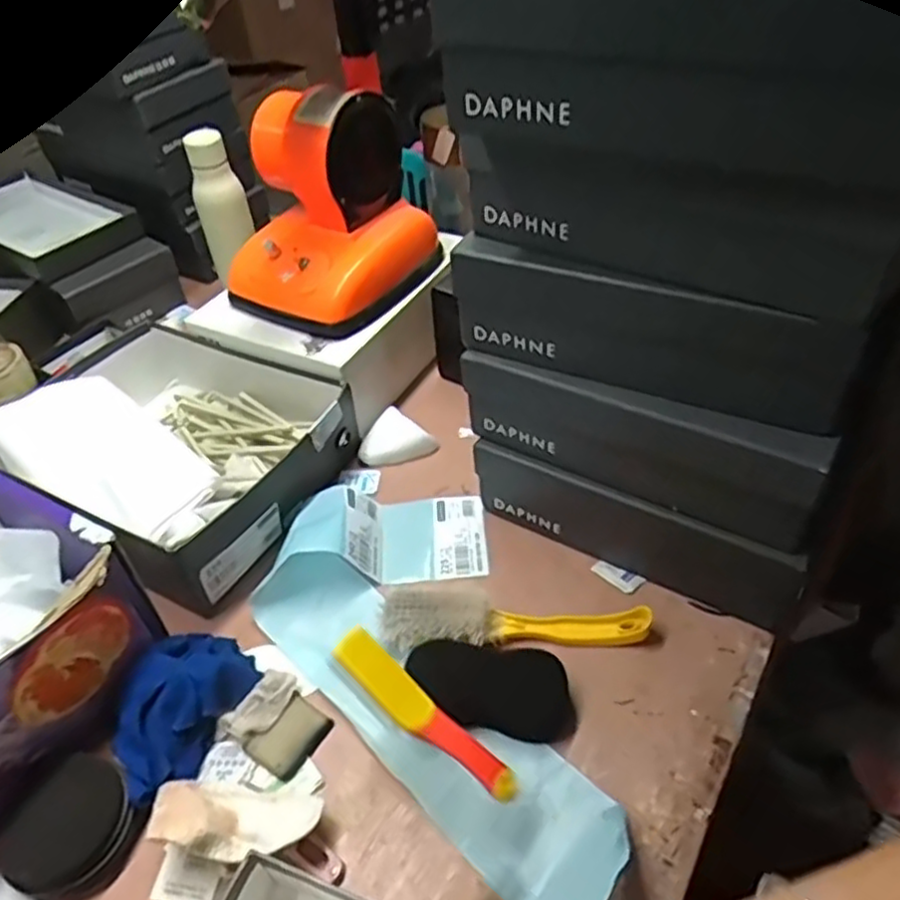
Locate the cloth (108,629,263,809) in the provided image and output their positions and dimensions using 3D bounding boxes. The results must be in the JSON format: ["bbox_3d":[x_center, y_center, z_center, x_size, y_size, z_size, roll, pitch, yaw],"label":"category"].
[{"bbox_3d":[-0.224,0.206,0.589,0.086,0.045,0.132,17,48,22],"label":"cloth"}]

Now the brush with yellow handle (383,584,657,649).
[{"bbox_3d":[0.053,0.140,0.633,0.226,0.033,0.057,-5,44,1],"label":"brush with yellow handle"}]

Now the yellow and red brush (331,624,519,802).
[{"bbox_3d":[-0.017,0.186,0.513,0.156,0.010,0.034,39,56,8],"label":"yellow and red brush"}]

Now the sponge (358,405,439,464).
[{"bbox_3d":[-0.062,-0.009,0.802,0.064,0.033,0.068,-37,52,-28],"label":"sponge"}]

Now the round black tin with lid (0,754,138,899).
[{"bbox_3d":[-0.276,0.269,0.528,0.096,0.032,0.087,28,53,30],"label":"round black tin with lid"}]

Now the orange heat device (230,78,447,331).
[{"bbox_3d":[-0.142,-0.264,0.790,0.186,0.190,0.177,16,48,21],"label":"orange heat device"}]

